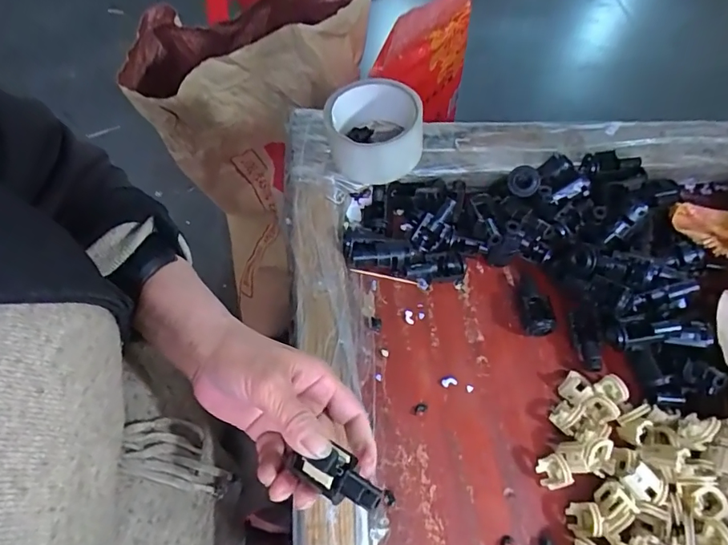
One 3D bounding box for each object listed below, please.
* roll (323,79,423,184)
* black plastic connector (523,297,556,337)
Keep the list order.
[{"bbox_3d":[0.007,-0.139,0.447,0.087,0.059,0.103,2,57,-5],"label":"roll"},{"bbox_3d":[0.147,0.036,0.401,0.021,0.025,0.031,1,58,-5],"label":"black plastic connector"}]

